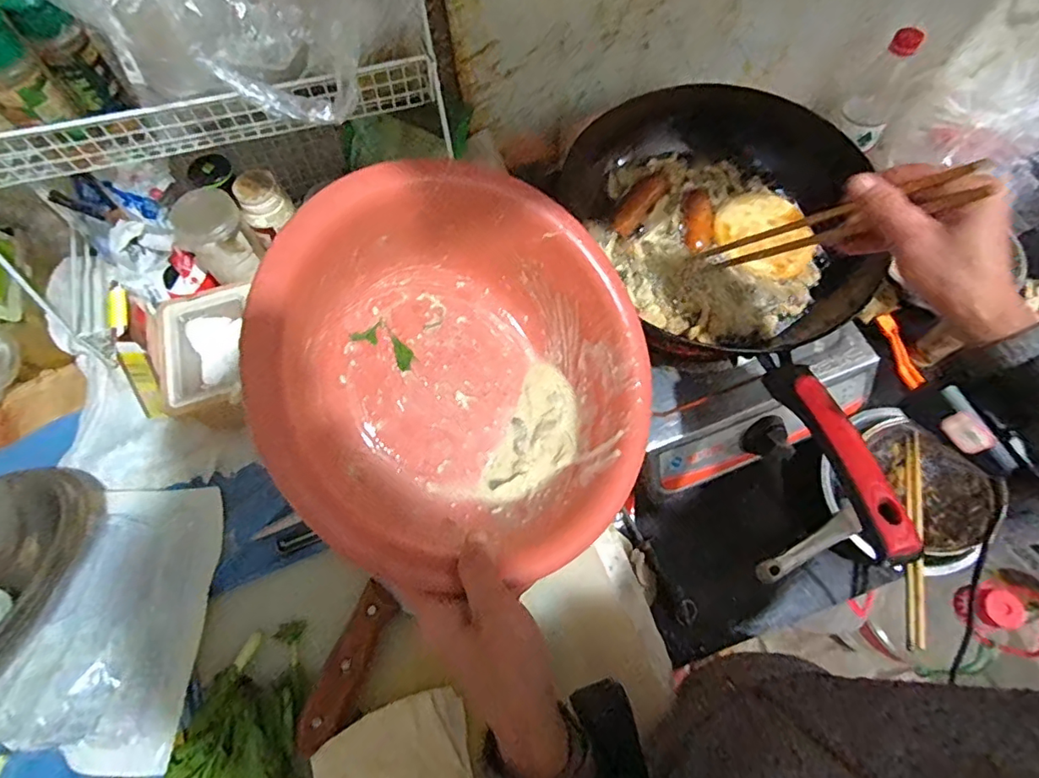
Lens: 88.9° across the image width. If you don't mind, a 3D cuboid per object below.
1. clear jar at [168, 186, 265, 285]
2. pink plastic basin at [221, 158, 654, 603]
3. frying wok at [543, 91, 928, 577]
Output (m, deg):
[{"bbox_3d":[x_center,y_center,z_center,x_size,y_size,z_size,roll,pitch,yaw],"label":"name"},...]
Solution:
[{"bbox_3d":[-0.276,-0.139,0.487,0.058,0.075,0.048,-39,73,-15],"label":"clear jar"},{"bbox_3d":[-0.043,-0.012,0.387,0.266,0.105,0.282,41,64,-15],"label":"pink plastic basin"},{"bbox_3d":[0.259,-0.103,0.527,0.282,0.150,0.465,-26,70,-10],"label":"frying wok"}]

